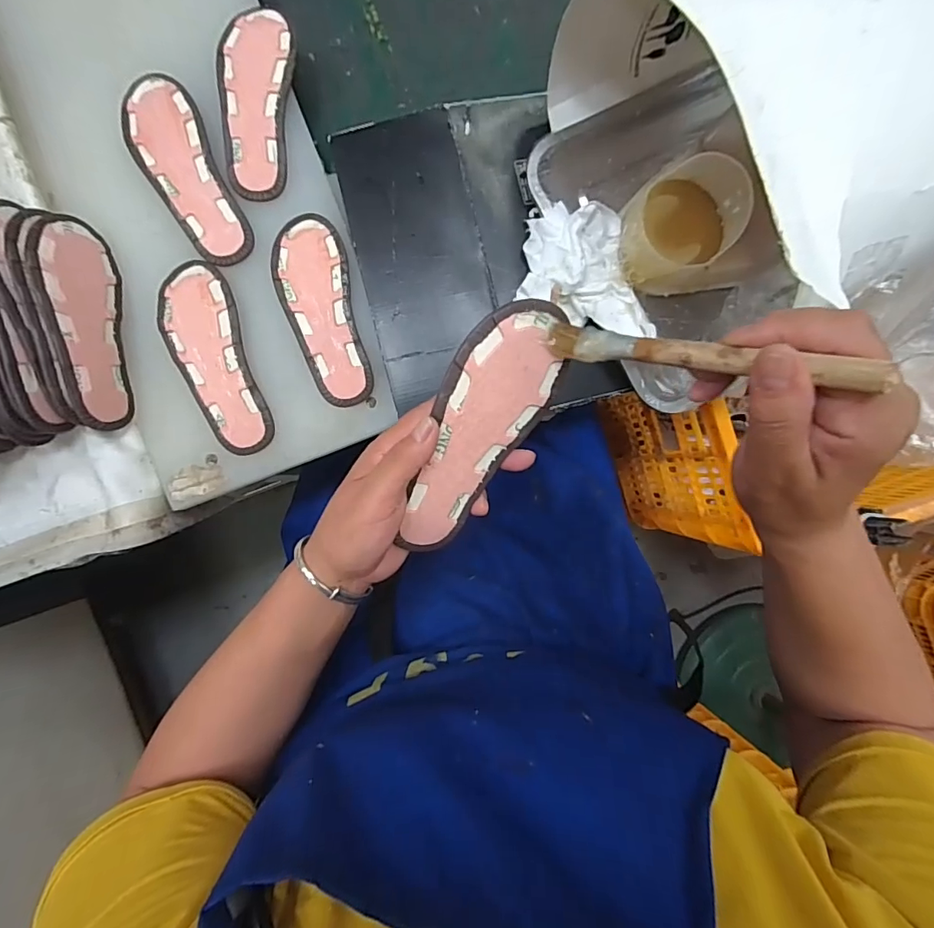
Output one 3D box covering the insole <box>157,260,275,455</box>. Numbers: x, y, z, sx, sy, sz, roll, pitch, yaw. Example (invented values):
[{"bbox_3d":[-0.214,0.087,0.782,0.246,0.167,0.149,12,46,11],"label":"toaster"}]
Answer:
[{"bbox_3d":[-0.230,-0.094,0.443,0.064,0.010,0.175,-17,93,-6],"label":"insole"}]

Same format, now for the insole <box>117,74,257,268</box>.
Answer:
[{"bbox_3d":[-0.254,-0.264,0.440,0.064,0.004,0.177,-26,94,-5],"label":"insole"}]

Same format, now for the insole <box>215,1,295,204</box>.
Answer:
[{"bbox_3d":[-0.194,-0.333,0.450,0.064,0.008,0.172,1,91,-6],"label":"insole"}]

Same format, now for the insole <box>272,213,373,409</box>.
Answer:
[{"bbox_3d":[-0.134,-0.143,0.454,0.064,0.009,0.176,-16,93,-6],"label":"insole"}]

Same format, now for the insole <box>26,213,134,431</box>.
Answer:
[{"bbox_3d":[-0.319,-0.119,0.408,0.010,0.063,0.174,-7,91,21],"label":"insole"}]

